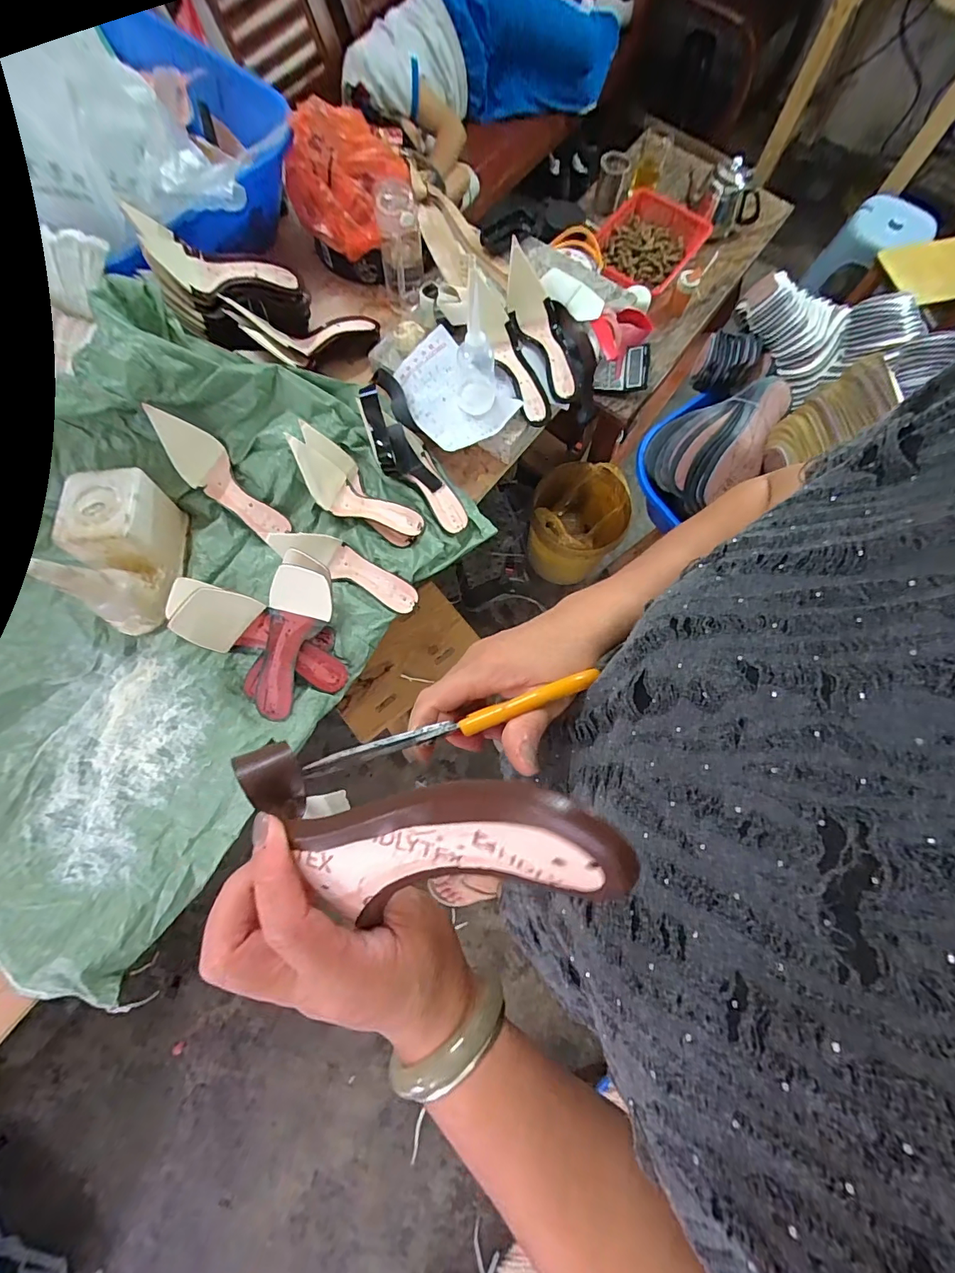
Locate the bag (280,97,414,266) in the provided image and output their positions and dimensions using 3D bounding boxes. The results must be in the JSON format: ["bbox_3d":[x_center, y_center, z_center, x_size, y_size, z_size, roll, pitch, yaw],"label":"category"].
[{"bbox_3d":[-0.218,-0.760,0.773,0.189,0.121,0.213,-18,76,-6],"label":"bag"}]

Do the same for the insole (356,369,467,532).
[{"bbox_3d":[-0.112,-0.293,0.738,0.106,0.086,0.290,-32,94,-9],"label":"insole"}]

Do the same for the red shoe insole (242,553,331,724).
[{"bbox_3d":[-0.265,0.003,0.639,0.097,0.067,0.231,24,104,5],"label":"red shoe insole"}]

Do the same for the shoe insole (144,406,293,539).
[{"bbox_3d":[-0.387,-0.239,0.703,0.234,0.063,0.073,46,77,-20],"label":"shoe insole"}]

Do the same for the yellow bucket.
[{"bbox_3d":[0.280,-0.324,1.370,0.254,0.288,0.267,0,75,-1],"label":"yellow bucket"}]

